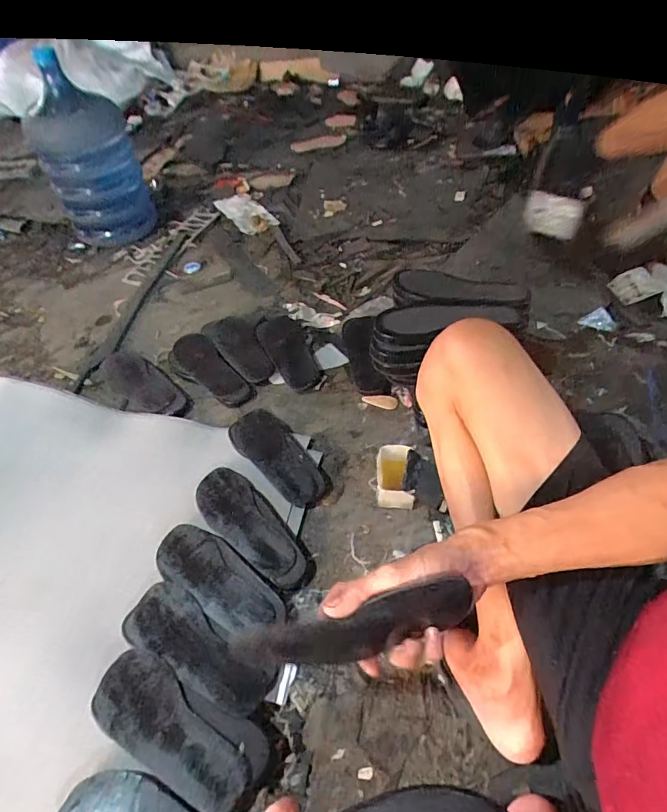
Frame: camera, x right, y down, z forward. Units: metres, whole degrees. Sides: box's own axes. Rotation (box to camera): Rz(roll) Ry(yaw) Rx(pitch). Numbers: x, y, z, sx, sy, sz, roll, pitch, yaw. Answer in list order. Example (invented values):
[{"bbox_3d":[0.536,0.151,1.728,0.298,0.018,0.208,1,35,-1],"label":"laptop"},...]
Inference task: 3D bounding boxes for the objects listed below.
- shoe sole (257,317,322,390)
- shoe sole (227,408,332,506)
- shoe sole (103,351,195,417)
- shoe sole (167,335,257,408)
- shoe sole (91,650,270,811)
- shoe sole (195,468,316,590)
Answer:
[{"bbox_3d":[-0.107,-0.133,1.071,0.107,0.026,0.256,-16,49,-11],"label":"shoe sole"},{"bbox_3d":[-0.102,0.092,0.869,0.104,0.035,0.247,-34,54,-25],"label":"shoe sole"},{"bbox_3d":[-0.425,-0.051,1.026,0.102,0.020,0.286,-37,56,-27],"label":"shoe sole"},{"bbox_3d":[-0.288,-0.082,1.041,0.104,0.022,0.271,-33,54,-24],"label":"shoe sole"},{"bbox_3d":[-0.194,0.394,0.566,0.232,0.023,0.093,20,52,20],"label":"shoe sole"},{"bbox_3d":[-0.140,0.205,0.776,0.101,0.035,0.257,-34,55,-25],"label":"shoe sole"}]

